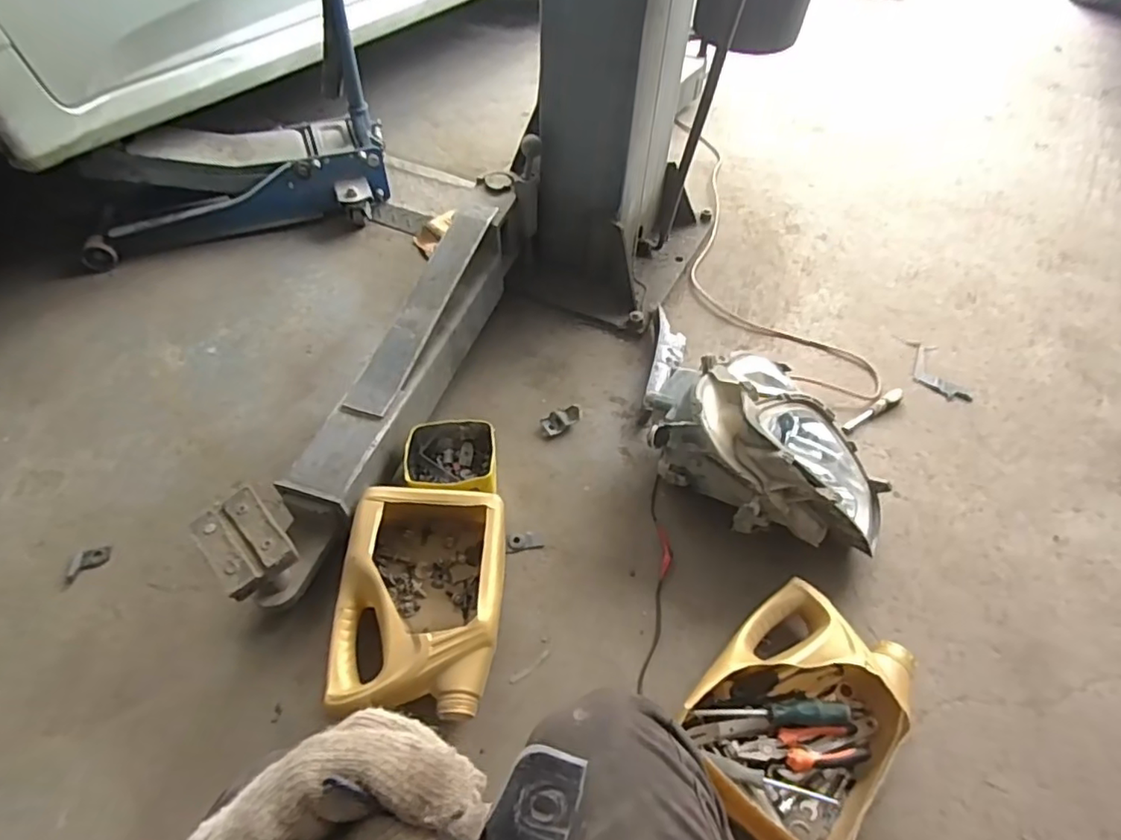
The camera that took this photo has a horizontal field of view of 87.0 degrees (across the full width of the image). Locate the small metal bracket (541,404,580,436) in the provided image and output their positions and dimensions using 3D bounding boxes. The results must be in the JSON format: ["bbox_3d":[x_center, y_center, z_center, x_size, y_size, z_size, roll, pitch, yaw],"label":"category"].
[{"bbox_3d":[-0.001,-0.003,1.032,0.069,0.024,0.040,-29,58,-24],"label":"small metal bracket"}]

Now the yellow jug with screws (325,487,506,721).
[{"bbox_3d":[-0.183,0.232,0.791,0.206,0.097,0.298,3,51,0],"label":"yellow jug with screws"}]

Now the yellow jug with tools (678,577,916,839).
[{"bbox_3d":[0.285,0.355,0.717,0.212,0.093,0.289,34,57,22],"label":"yellow jug with tools"}]

